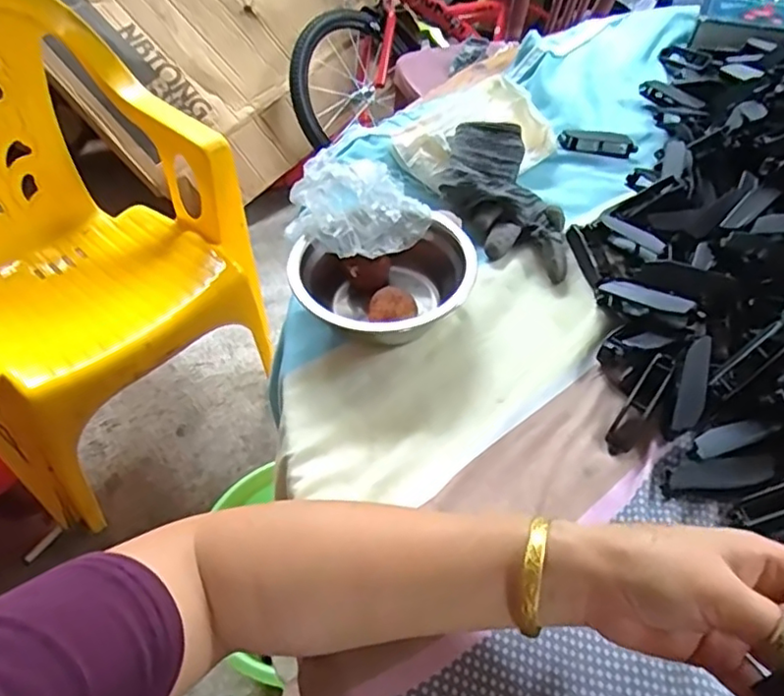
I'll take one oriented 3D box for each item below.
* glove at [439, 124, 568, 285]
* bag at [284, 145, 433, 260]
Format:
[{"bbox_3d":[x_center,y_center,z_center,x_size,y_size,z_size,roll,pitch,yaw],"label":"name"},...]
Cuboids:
[{"bbox_3d":[0.093,-0.130,0.540,0.086,0.041,0.173,-13,51,-9],"label":"glove"},{"bbox_3d":[-0.023,-0.111,0.480,0.094,0.055,0.075,19,53,16],"label":"bag"}]

